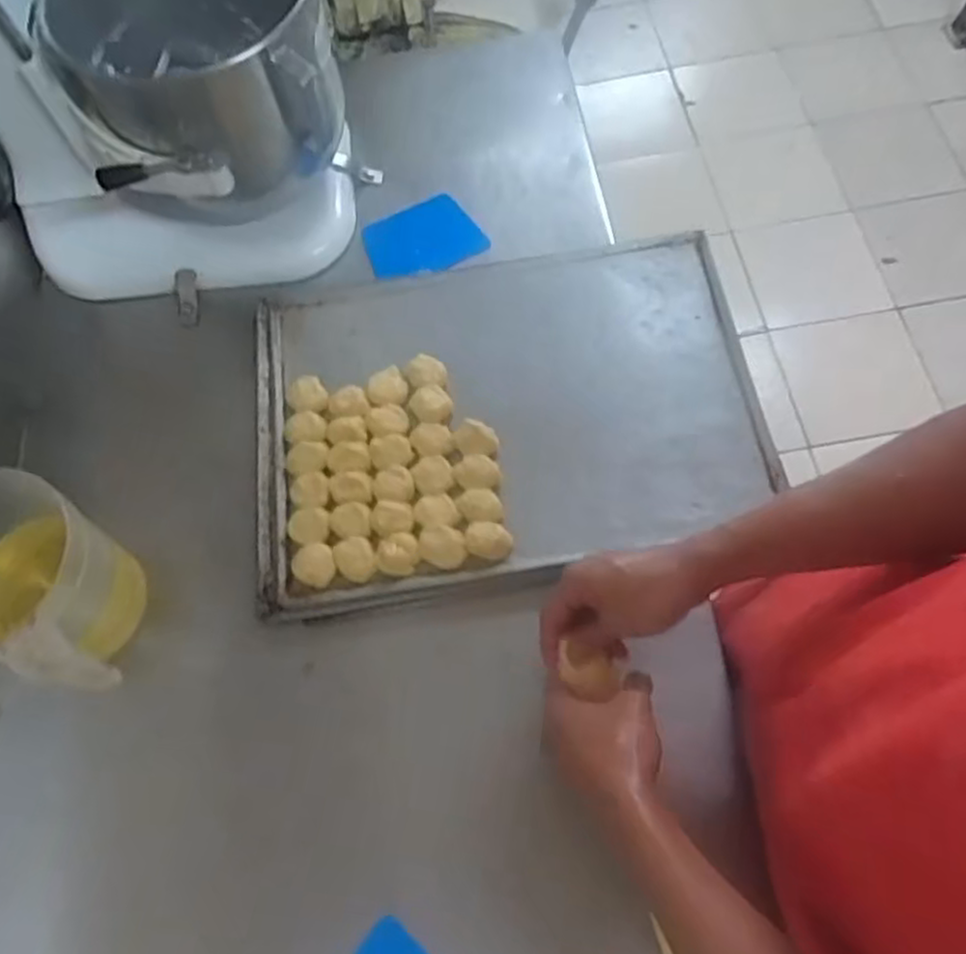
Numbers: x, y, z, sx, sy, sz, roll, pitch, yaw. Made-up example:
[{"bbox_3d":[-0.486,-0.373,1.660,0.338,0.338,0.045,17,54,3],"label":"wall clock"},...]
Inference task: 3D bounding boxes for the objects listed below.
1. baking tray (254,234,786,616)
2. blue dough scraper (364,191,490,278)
[{"bbox_3d":[0.014,-0.064,0.698,0.472,0.034,0.341,-10,66,1],"label":"baking tray"},{"bbox_3d":[-0.068,-0.271,0.812,0.128,0.008,0.117,-17,58,-10],"label":"blue dough scraper"}]

